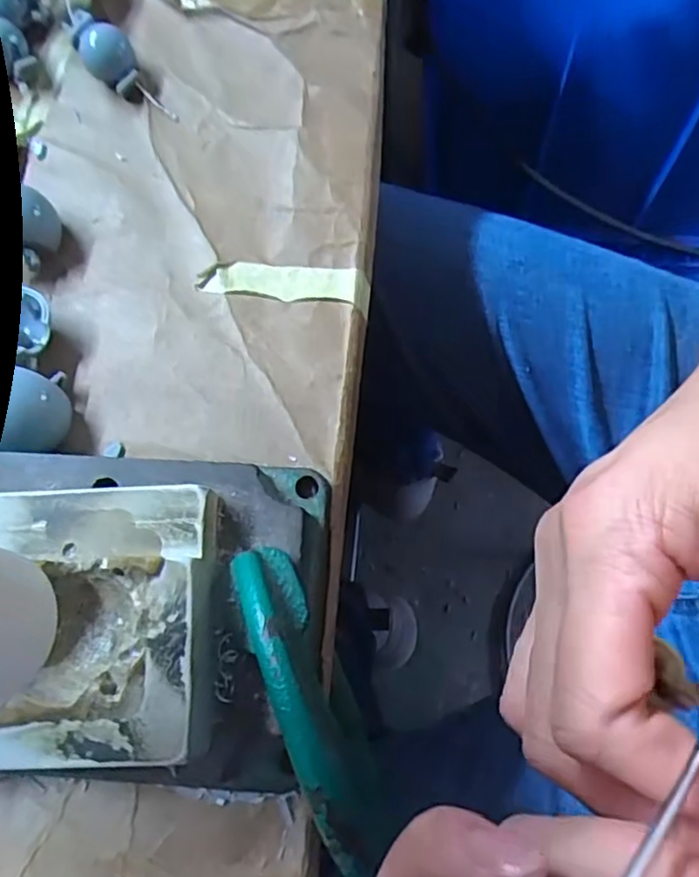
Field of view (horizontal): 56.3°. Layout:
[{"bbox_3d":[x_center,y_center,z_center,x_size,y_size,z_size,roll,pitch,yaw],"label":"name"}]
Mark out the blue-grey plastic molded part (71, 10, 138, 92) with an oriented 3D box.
[{"bbox_3d":[-0.115,-0.183,0.308,0.024,0.021,0.026,-1,72,4],"label":"blue-grey plastic molded part"}]

